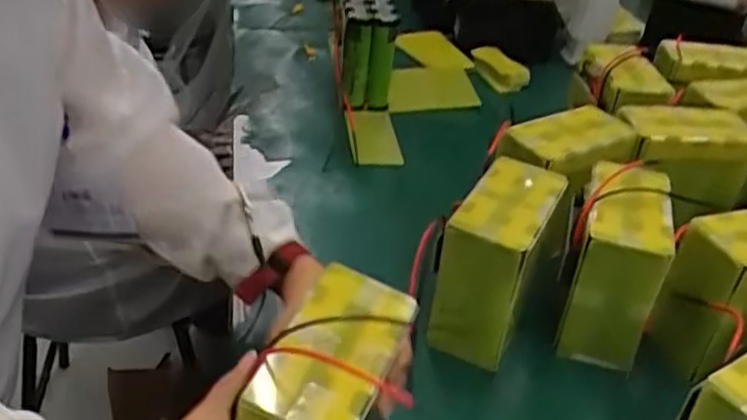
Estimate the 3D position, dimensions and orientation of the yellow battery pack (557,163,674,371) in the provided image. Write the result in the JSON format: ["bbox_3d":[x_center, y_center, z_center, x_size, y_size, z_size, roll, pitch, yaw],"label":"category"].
[{"bbox_3d":[0.231,0.050,0.713,0.082,0.140,0.141,16,36,14],"label":"yellow battery pack"}]

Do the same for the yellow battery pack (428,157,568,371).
[{"bbox_3d":[0.115,0.047,0.694,0.074,0.135,0.137,20,37,20],"label":"yellow battery pack"}]

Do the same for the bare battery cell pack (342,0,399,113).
[{"bbox_3d":[-0.015,-0.249,1.115,0.085,0.151,0.168,3,35,-4],"label":"bare battery cell pack"}]

